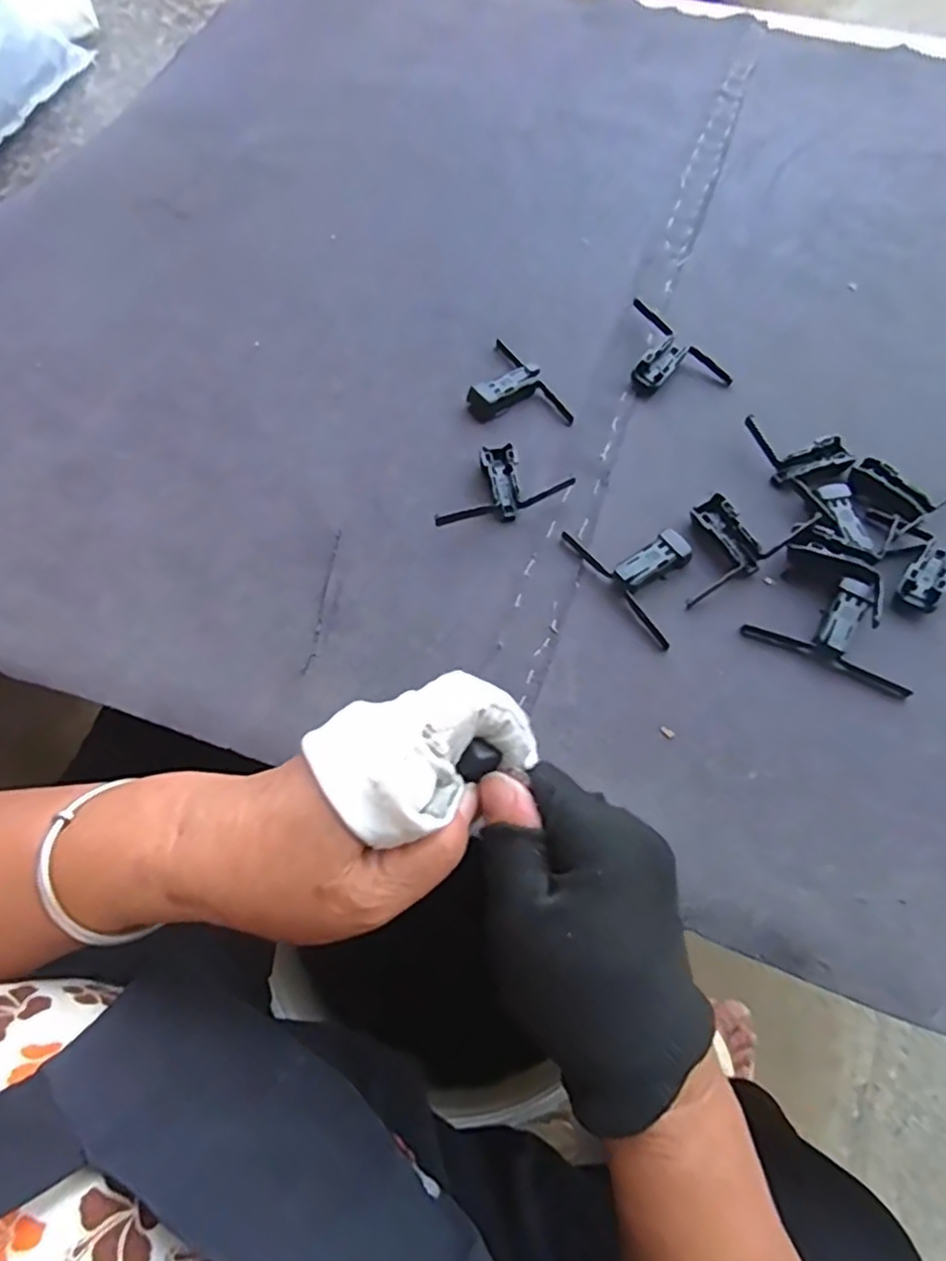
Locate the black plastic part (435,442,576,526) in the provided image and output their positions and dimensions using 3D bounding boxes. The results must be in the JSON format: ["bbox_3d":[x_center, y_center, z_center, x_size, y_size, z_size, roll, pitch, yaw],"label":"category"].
[{"bbox_3d":[0.012,-0.083,0.400,0.082,0.014,0.046,-23,64,-13],"label":"black plastic part"}]

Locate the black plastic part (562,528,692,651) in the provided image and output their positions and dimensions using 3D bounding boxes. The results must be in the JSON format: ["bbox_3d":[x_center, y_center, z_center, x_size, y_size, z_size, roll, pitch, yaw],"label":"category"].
[{"bbox_3d":[0.095,-0.037,0.374,0.047,0.014,0.084,-30,66,-16],"label":"black plastic part"}]

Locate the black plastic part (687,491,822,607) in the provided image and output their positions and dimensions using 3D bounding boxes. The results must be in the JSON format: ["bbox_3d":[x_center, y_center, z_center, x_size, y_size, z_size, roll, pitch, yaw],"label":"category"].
[{"bbox_3d":[0.140,-0.053,0.379,0.079,0.024,0.047,-27,65,-15],"label":"black plastic part"}]

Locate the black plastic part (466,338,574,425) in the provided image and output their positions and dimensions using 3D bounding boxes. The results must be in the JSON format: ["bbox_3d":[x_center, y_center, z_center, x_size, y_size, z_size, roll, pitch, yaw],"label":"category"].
[{"bbox_3d":[0.020,-0.158,0.439,0.051,0.016,0.085,-26,65,-14],"label":"black plastic part"}]

